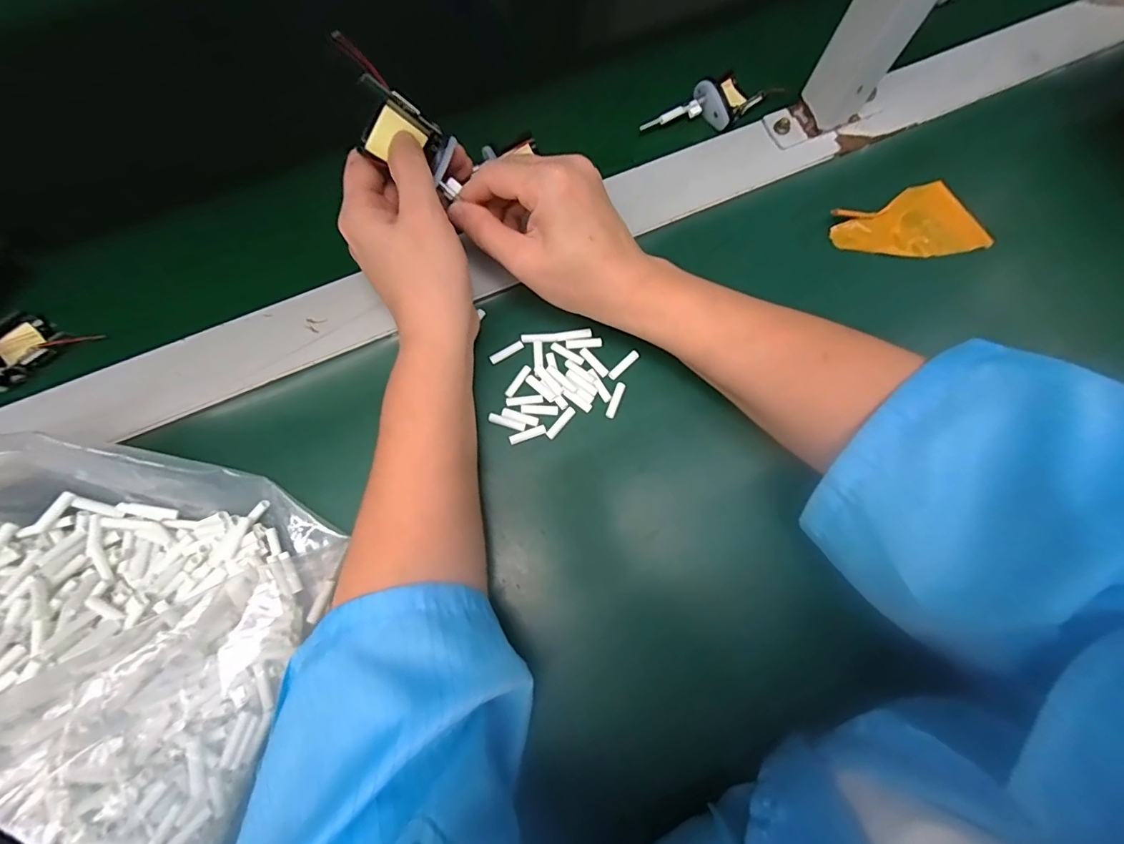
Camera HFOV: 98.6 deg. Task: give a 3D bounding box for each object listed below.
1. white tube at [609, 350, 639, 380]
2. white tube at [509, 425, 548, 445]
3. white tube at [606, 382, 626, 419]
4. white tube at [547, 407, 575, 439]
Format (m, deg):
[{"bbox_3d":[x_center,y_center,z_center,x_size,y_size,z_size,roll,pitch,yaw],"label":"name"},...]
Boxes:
[{"bbox_3d":[0.039,-0.036,0.305,0.023,0.004,0.006,-42,81,-11],"label":"white tube"},{"bbox_3d":[-0.020,0.007,0.291,0.023,0.004,0.006,-20,78,-7],"label":"white tube"},{"bbox_3d":[0.033,-0.014,0.298,0.006,0.004,0.023,21,77,3],"label":"white tube"},{"bbox_3d":[-0.001,0.000,0.294,0.006,0.004,0.023,40,78,7],"label":"white tube"}]

